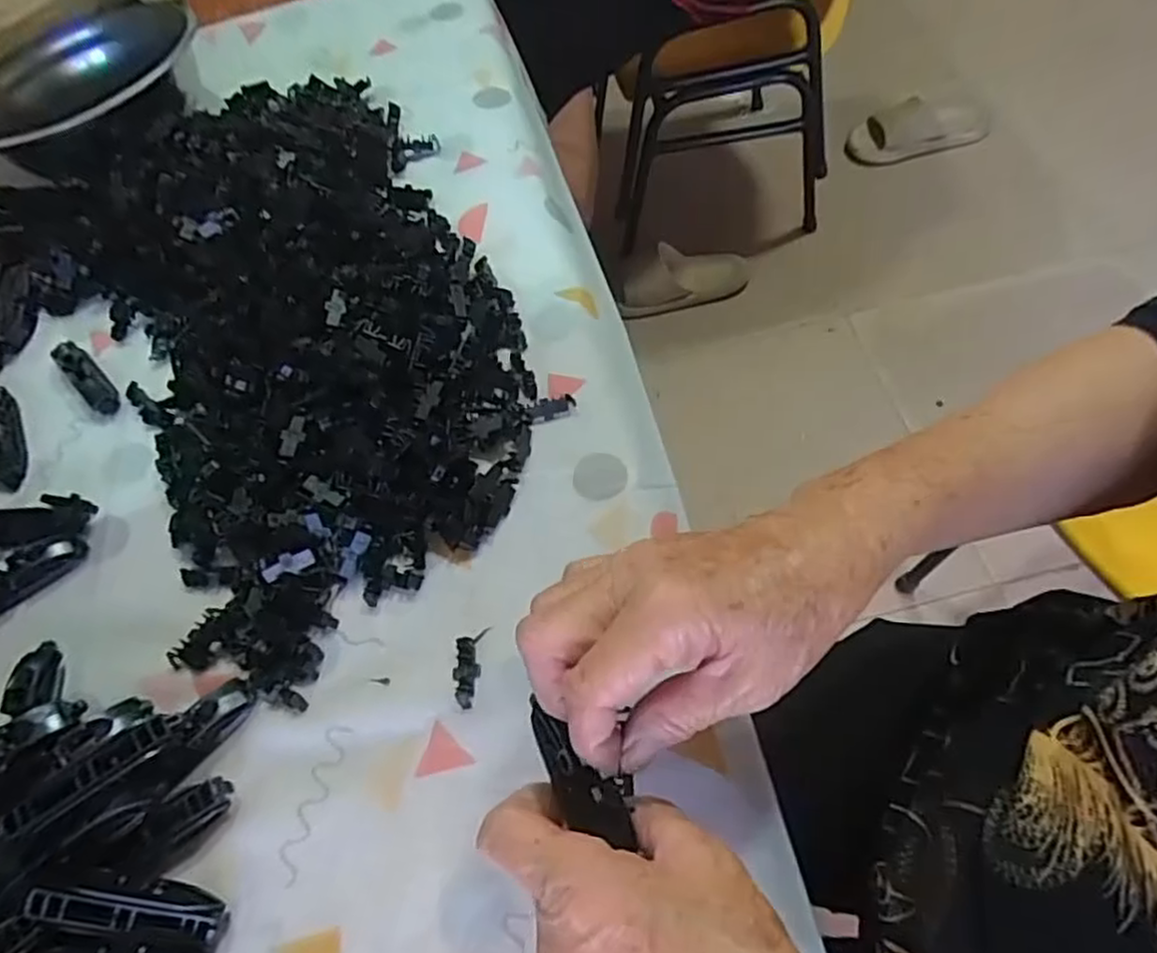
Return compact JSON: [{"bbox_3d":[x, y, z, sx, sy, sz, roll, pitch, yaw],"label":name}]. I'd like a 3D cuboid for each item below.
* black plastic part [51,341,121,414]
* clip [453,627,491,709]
[{"bbox_3d":[-0.337,-0.069,0.477,0.069,0.017,0.018,39,70,22],"label":"black plastic part"},{"bbox_3d":[-0.056,0.096,0.354,0.014,0.005,0.041,3,61,5],"label":"clip"}]

